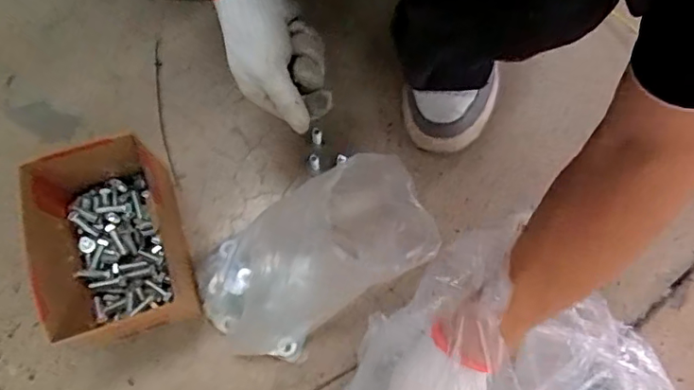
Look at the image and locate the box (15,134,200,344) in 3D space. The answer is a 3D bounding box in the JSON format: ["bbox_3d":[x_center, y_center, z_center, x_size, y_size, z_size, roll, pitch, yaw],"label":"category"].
[{"bbox_3d":[-0.252,0.053,0.571,0.138,0.107,0.185,-17,75,-6],"label":"box"}]

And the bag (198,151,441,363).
[{"bbox_3d":[-0.039,0.061,0.564,0.238,0.109,0.141,-33,77,-10],"label":"bag"}]

